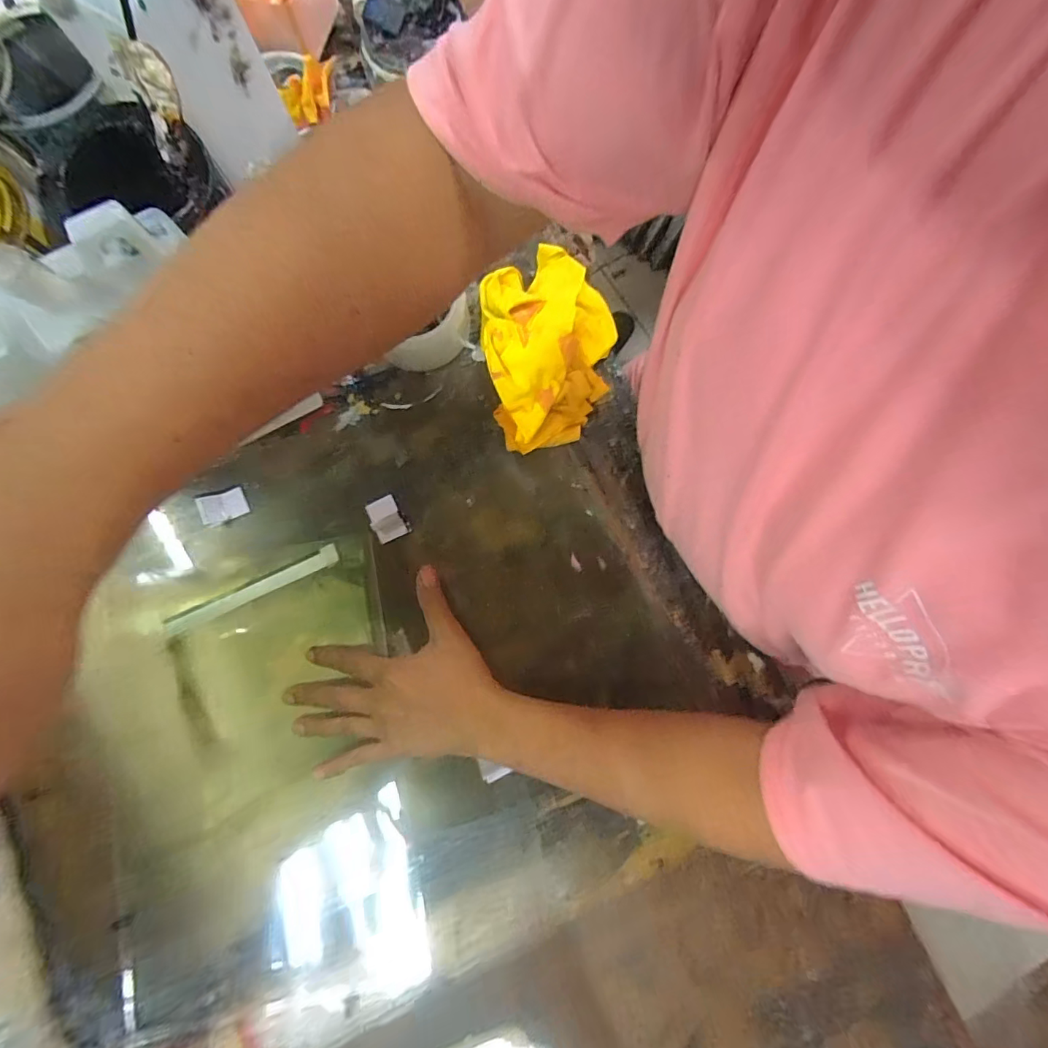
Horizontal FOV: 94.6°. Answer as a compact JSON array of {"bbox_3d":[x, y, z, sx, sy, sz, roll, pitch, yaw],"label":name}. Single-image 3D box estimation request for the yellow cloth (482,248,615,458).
[{"bbox_3d":[0.028,-0.166,0.450,0.122,0.037,0.178,-11,89,-13],"label":"yellow cloth"}]

